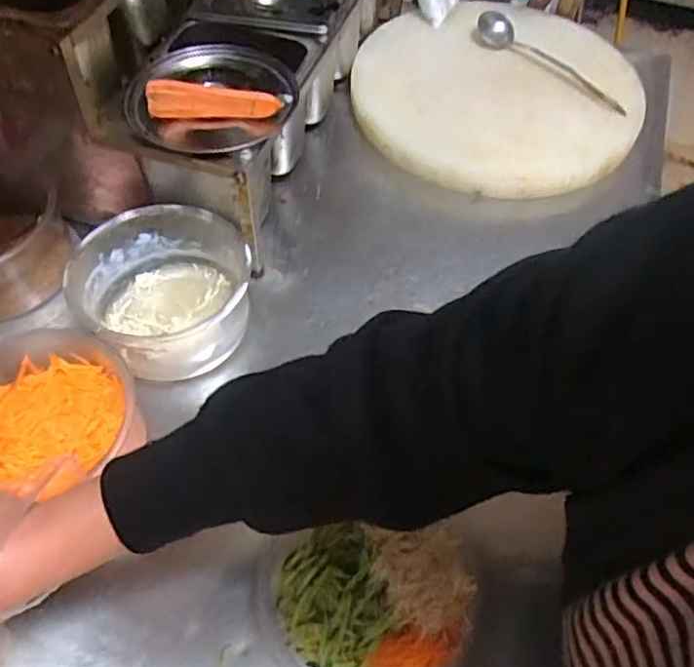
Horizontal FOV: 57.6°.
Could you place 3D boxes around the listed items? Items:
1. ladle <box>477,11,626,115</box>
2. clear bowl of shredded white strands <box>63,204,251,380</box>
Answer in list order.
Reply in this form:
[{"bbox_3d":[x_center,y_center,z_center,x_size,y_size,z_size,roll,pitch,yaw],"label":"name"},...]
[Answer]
[{"bbox_3d":[0.303,-0.405,0.933,0.048,0.029,0.268,-35,64,-23],"label":"ladle"},{"bbox_3d":[-0.194,-0.036,0.668,0.165,0.104,0.161,1,56,-1],"label":"clear bowl of shredded white strands"}]

